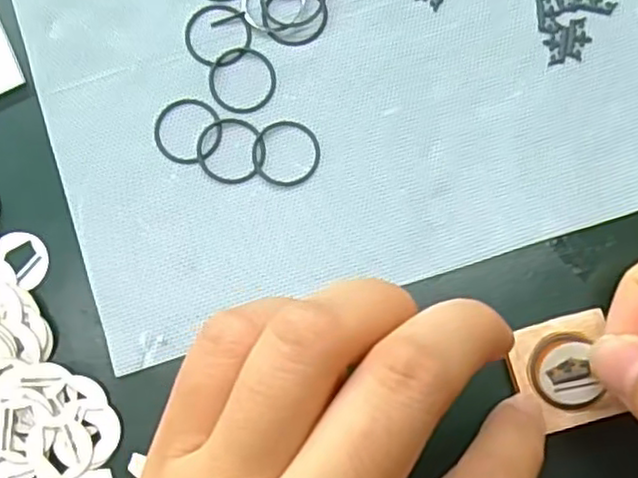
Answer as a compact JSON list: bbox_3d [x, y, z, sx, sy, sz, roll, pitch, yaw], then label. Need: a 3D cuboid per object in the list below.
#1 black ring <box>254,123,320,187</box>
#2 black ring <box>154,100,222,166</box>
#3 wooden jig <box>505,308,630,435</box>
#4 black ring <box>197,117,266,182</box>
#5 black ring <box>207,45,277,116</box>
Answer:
[{"bbox_3d":[-0.010,-0.026,0.205,0.021,0.004,0.021,0,80,1],"label":"black ring"},{"bbox_3d":[-0.040,-0.033,0.206,0.020,0.004,0.021,0,80,1],"label":"black ring"},{"bbox_3d":[0.068,0.036,0.185,0.027,0.011,0.029,-12,80,-1],"label":"wooden jig"},{"bbox_3d":[-0.027,-0.027,0.206,0.021,0.004,0.021,0,80,1],"label":"black ring"},{"bbox_3d":[-0.024,-0.049,0.211,0.020,0.004,0.021,0,82,-1],"label":"black ring"}]

